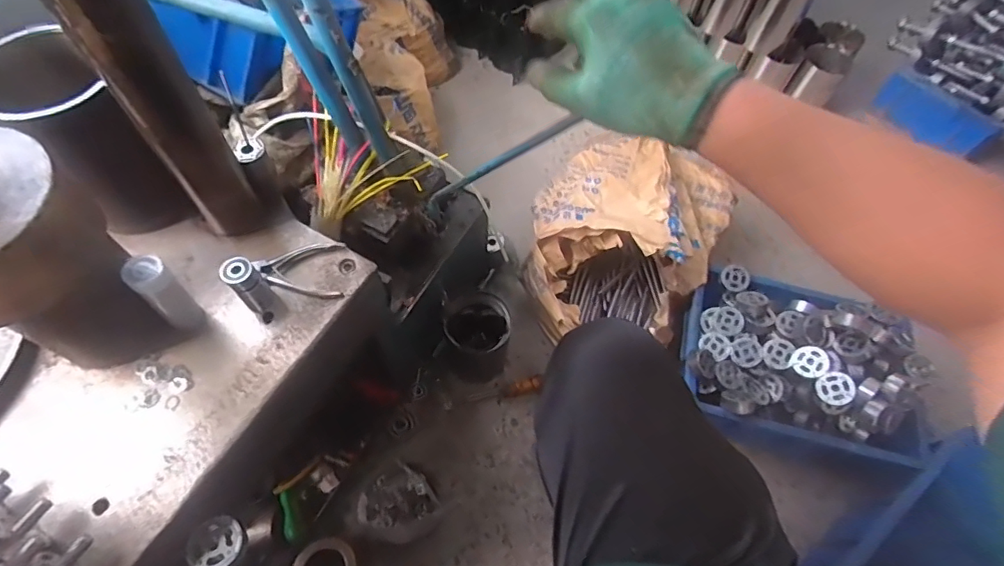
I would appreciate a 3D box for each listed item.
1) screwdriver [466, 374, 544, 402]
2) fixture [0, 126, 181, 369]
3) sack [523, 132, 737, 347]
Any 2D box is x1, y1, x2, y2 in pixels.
[{"bbox_3d":[0.011,0.206,0.968,0.150,0.034,0.037,-17,63,-12],"label":"screwdriver"},{"bbox_3d":[-0.397,-0.012,0.456,0.129,0.238,0.116,41,67,18],"label":"fixture"},{"bbox_3d":[0.217,-0.056,1.012,0.336,0.238,0.383,26,63,11],"label":"sack"}]

